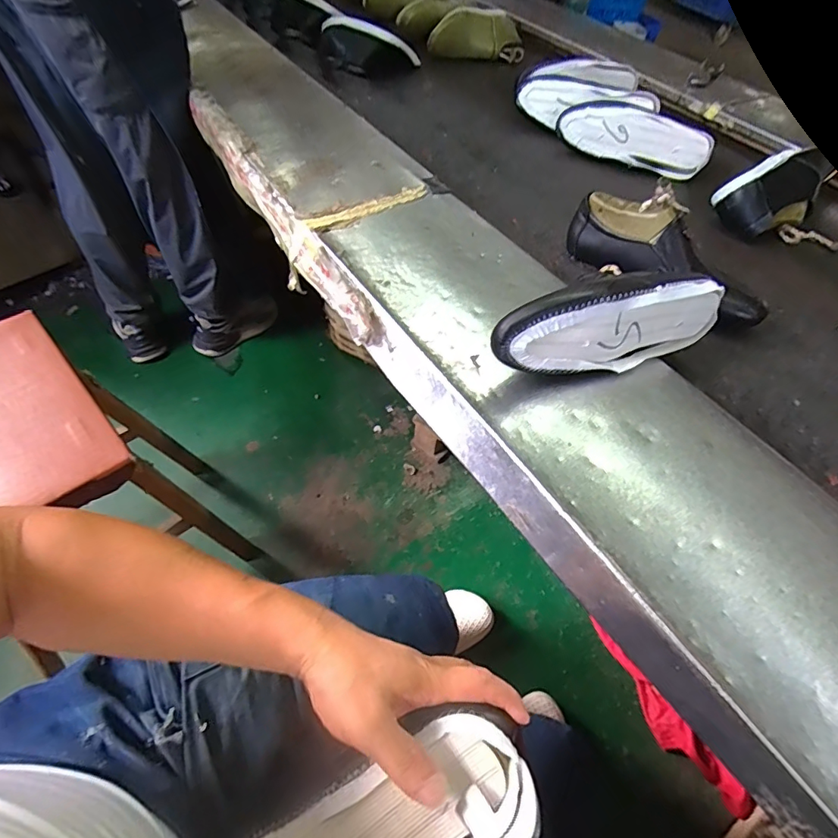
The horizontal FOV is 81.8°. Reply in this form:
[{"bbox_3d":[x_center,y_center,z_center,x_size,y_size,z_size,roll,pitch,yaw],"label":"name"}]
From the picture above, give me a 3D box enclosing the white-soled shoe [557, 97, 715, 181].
[{"bbox_3d":[0.390,-0.512,0.875,0.261,0.073,0.096,30,58,18],"label":"white-soled shoe"}]

